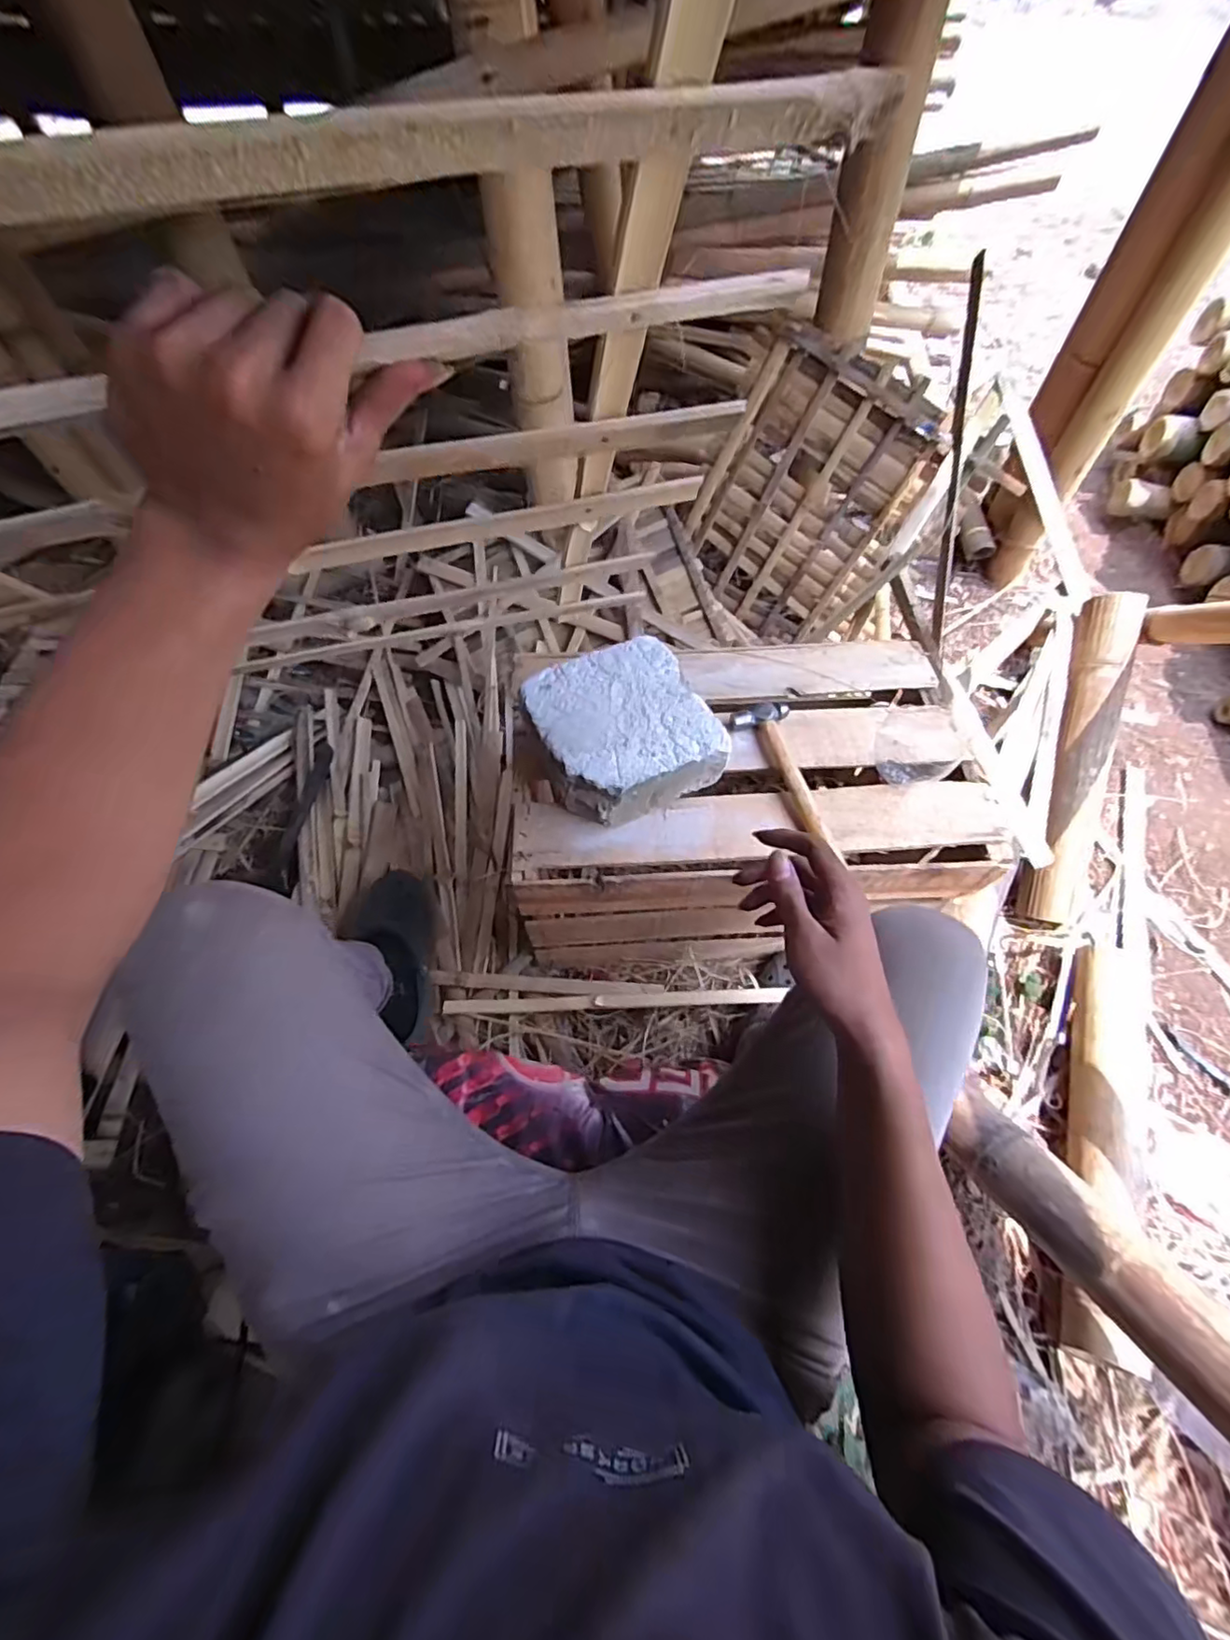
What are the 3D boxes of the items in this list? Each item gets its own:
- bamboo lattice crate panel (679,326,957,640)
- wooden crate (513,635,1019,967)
[{"bbox_3d":[0.358,-0.629,1.193,0.384,0.480,0.037,41,43,11],"label":"bamboo lattice crate panel"},{"bbox_3d":[0.171,-0.028,0.892,0.582,0.323,0.389,-1,62,-1],"label":"wooden crate"}]

